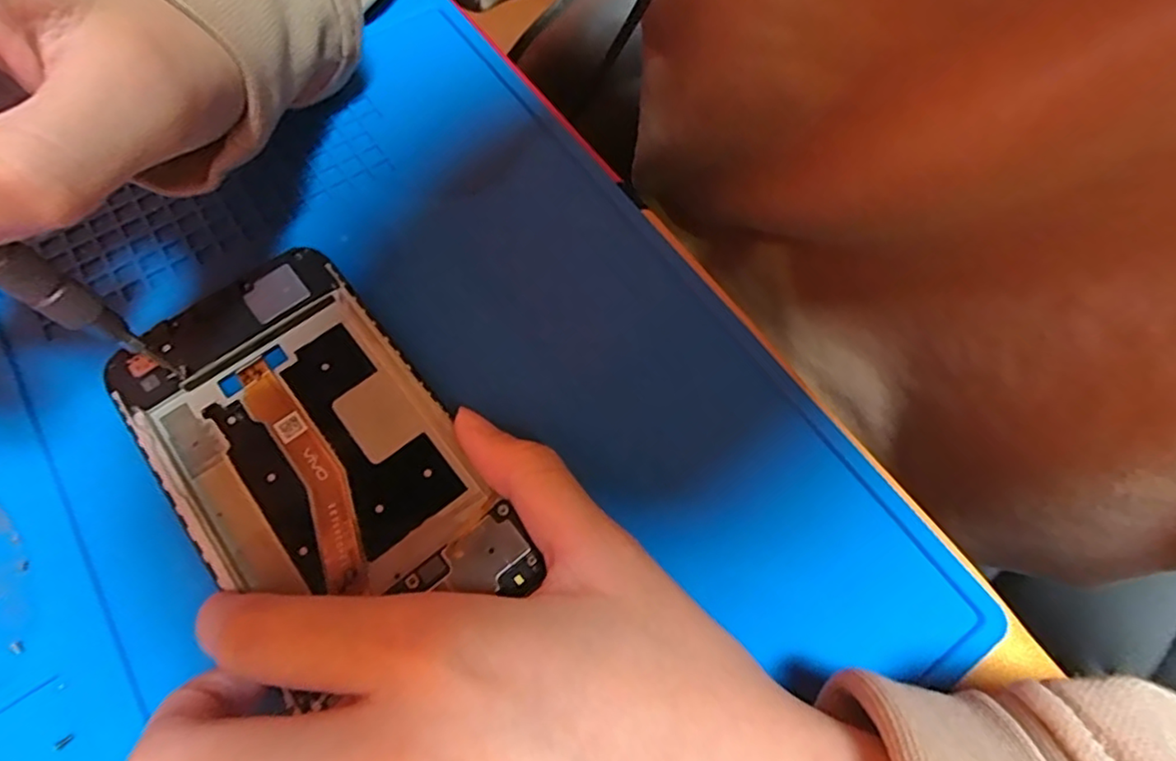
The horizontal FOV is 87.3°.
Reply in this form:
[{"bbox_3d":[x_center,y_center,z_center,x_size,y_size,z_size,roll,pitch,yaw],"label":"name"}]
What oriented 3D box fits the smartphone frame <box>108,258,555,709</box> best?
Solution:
[{"bbox_3d":[-0.076,0.020,0.169,0.069,0.006,0.120,-36,72,-15],"label":"smartphone frame"}]

